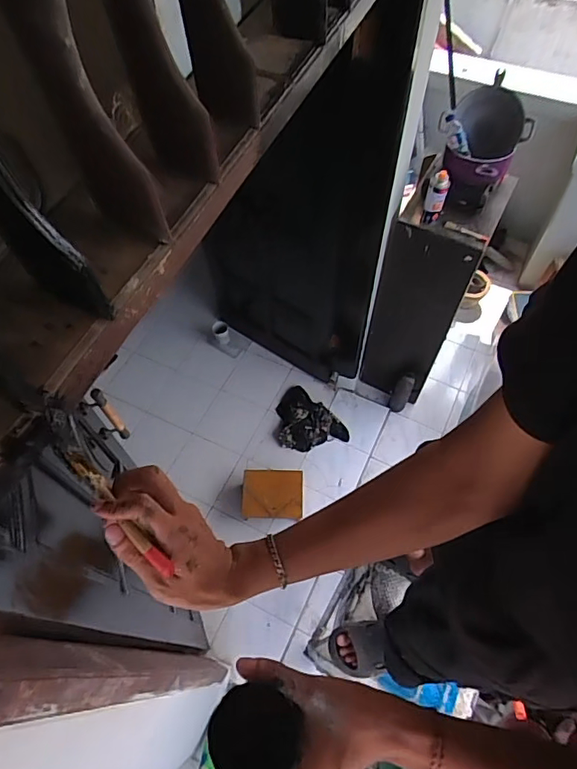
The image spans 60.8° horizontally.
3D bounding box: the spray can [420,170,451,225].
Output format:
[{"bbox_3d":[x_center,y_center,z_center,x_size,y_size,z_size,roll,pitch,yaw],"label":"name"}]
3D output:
[{"bbox_3d":[0.471,-0.596,1.571,0.064,0.167,0.049,12,62,8],"label":"spray can"}]

